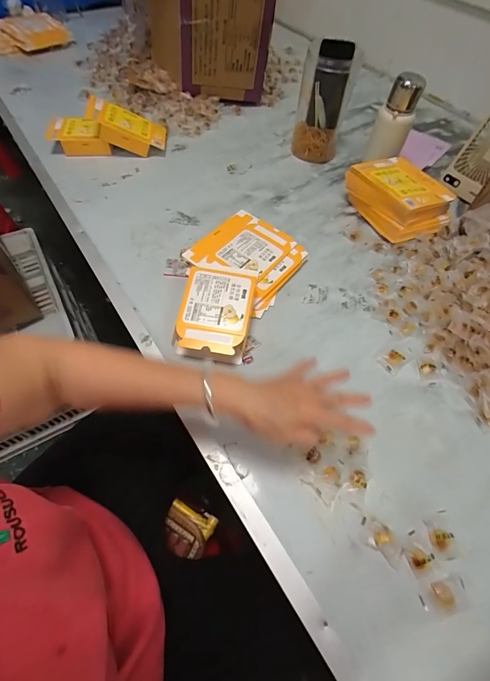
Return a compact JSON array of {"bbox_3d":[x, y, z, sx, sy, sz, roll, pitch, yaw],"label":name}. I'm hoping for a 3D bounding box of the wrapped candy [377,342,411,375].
[{"bbox_3d":[0.235,0.026,0.503,0.056,0.012,0.032,-34,65,-21],"label":"wrapped candy"}]

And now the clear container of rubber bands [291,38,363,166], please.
[{"bbox_3d":[0.178,-0.537,0.740,0.114,0.207,0.113,14,58,6],"label":"clear container of rubber bands"}]

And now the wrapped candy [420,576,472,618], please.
[{"bbox_3d":[0.216,0.275,0.346,0.051,0.012,0.031,-12,59,-10],"label":"wrapped candy"}]

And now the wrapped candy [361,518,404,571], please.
[{"bbox_3d":[0.159,0.229,0.371,0.052,0.012,0.032,32,62,16],"label":"wrapped candy"}]

